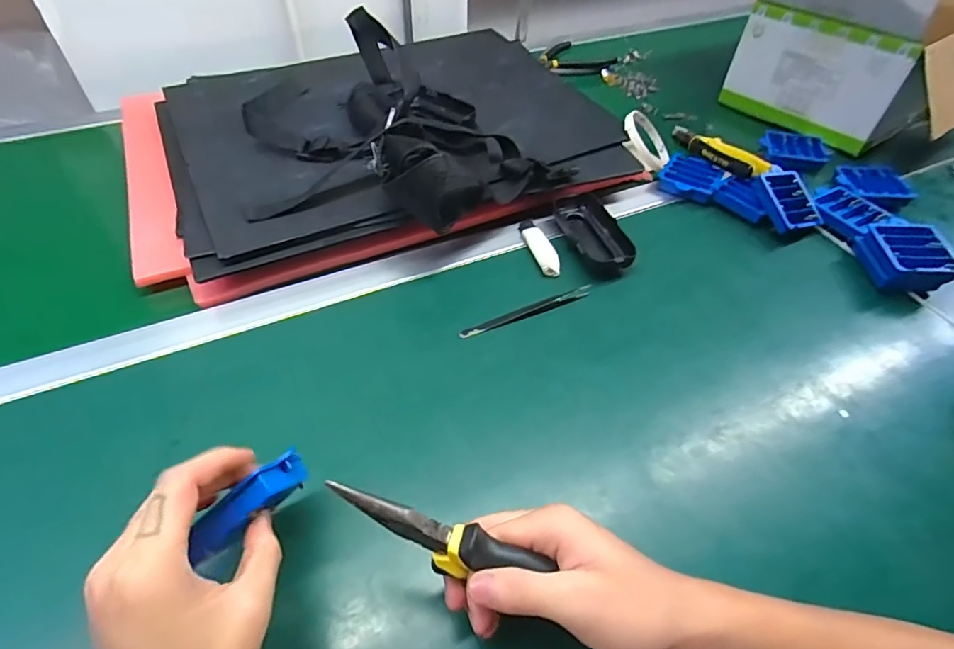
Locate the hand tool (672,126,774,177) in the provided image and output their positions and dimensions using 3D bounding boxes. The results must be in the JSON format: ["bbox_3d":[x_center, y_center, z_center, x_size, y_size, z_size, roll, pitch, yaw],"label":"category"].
[{"bbox_3d":[0.299,-0.223,0.648,0.042,0.023,0.174,-13,39,-13],"label":"hand tool"}]

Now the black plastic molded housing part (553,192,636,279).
[{"bbox_3d":[0.122,-0.098,0.542,0.054,0.023,0.113,-14,51,-13],"label":"black plastic molded housing part"}]

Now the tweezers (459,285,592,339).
[{"bbox_3d":[0.050,-0.013,0.479,0.139,0.014,0.012,-19,53,-17],"label":"tweezers"}]

